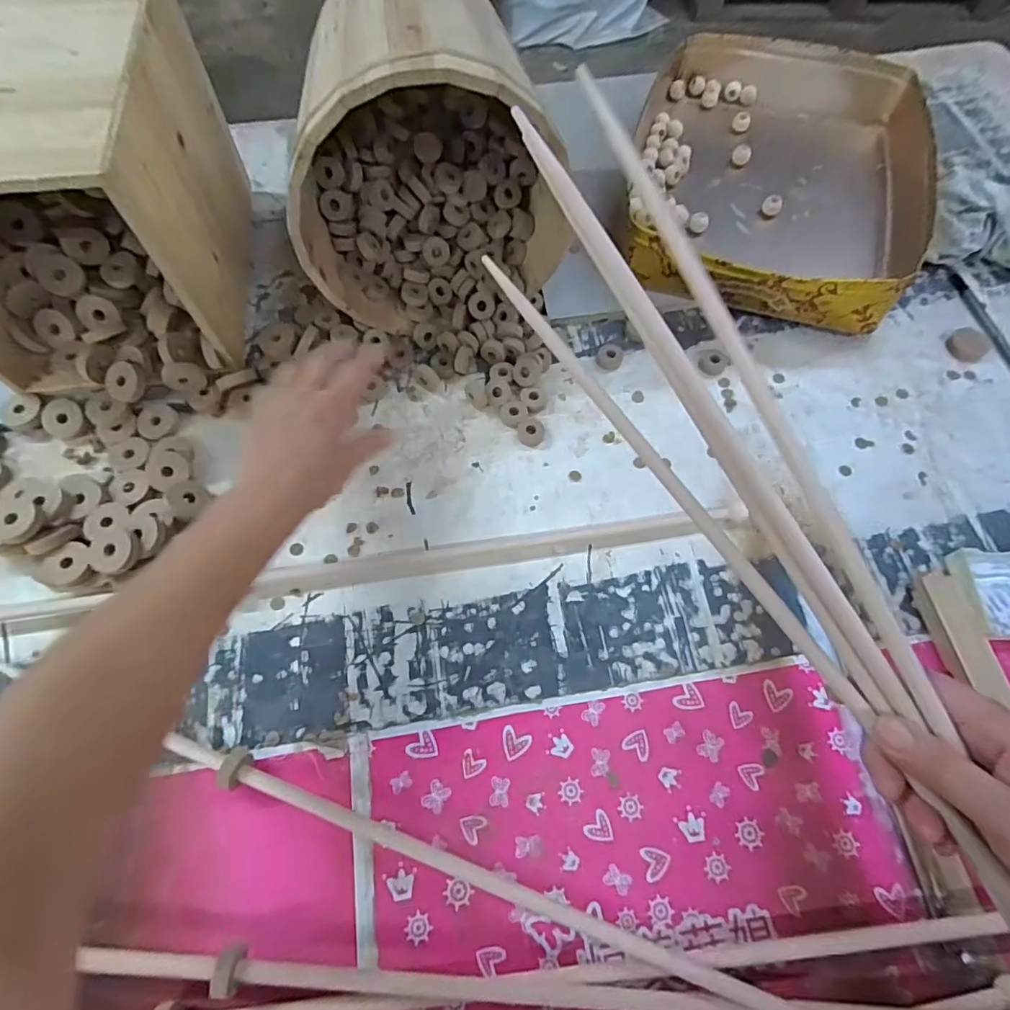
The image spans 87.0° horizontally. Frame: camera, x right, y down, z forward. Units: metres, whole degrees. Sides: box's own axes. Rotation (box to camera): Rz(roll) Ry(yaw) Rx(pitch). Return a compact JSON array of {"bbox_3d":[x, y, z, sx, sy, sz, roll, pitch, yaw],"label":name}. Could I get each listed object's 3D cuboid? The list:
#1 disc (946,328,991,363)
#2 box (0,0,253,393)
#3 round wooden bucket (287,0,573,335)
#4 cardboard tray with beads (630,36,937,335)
[{"bbox_3d":[0.468,-0.161,0.536,0.045,0.008,0.036,-14,68,-6],"label":"disc"},{"bbox_3d":[-0.359,-0.273,0.449,0.193,0.183,0.256,-7,68,-4],"label":"box"},{"bbox_3d":[-0.079,-0.319,0.472,0.219,0.201,0.221,-11,68,-5],"label":"round wooden bucket"},{"bbox_3d":[0.295,-0.365,0.587,0.291,0.069,0.380,14,68,5],"label":"cardboard tray with beads"}]

